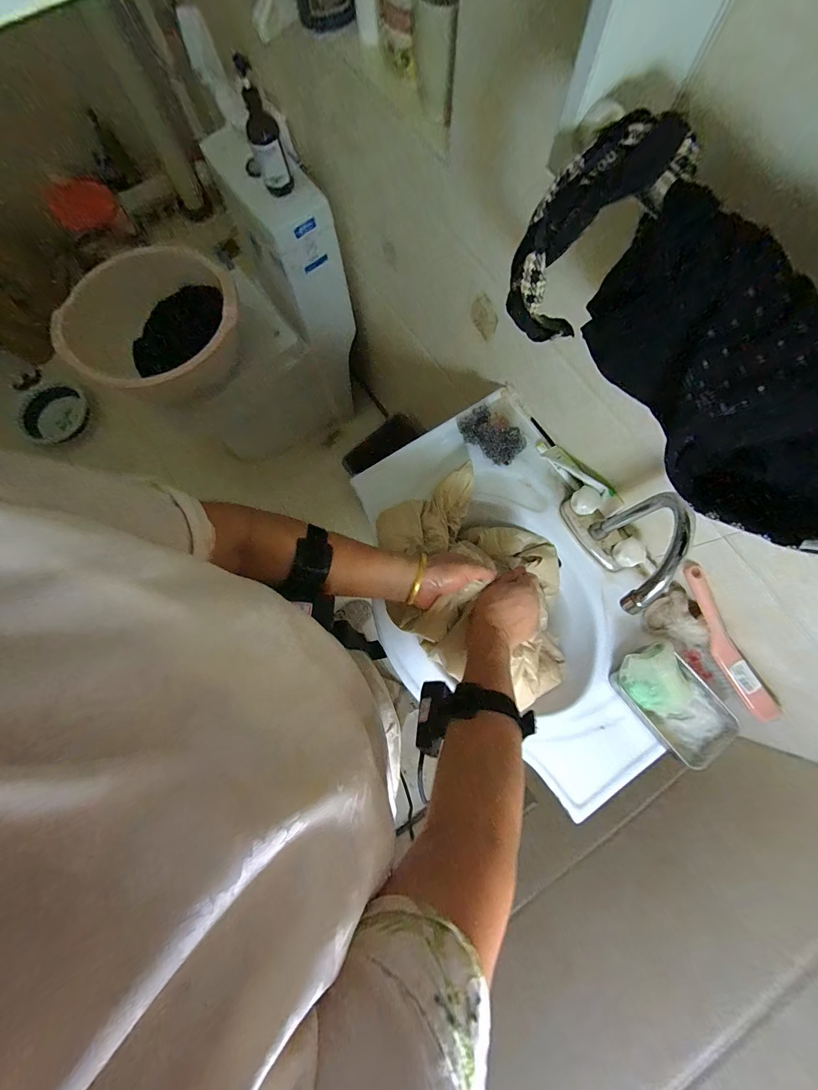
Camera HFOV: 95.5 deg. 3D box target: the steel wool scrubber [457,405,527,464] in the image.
[{"bbox_3d":[0.137,-0.186,0.623,0.110,0.034,0.063,43,82,9],"label":"steel wool scrubber"}]

